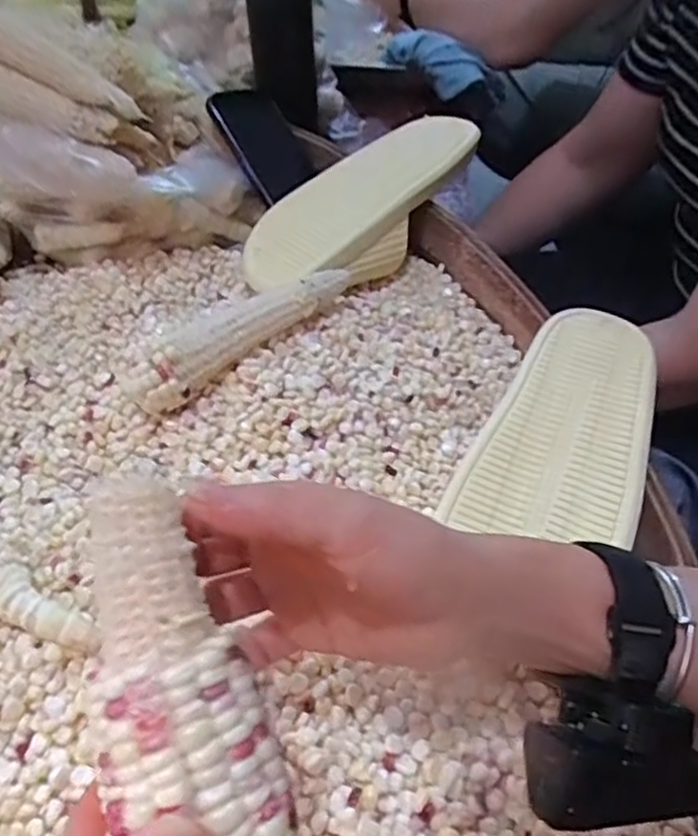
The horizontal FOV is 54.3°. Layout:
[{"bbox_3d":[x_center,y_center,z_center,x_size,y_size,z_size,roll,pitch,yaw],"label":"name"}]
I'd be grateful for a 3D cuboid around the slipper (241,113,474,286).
[{"bbox_3d":[0.014,-0.184,0.610,0.236,0.080,0.101,-33,32,-2],"label":"slipper"}]

